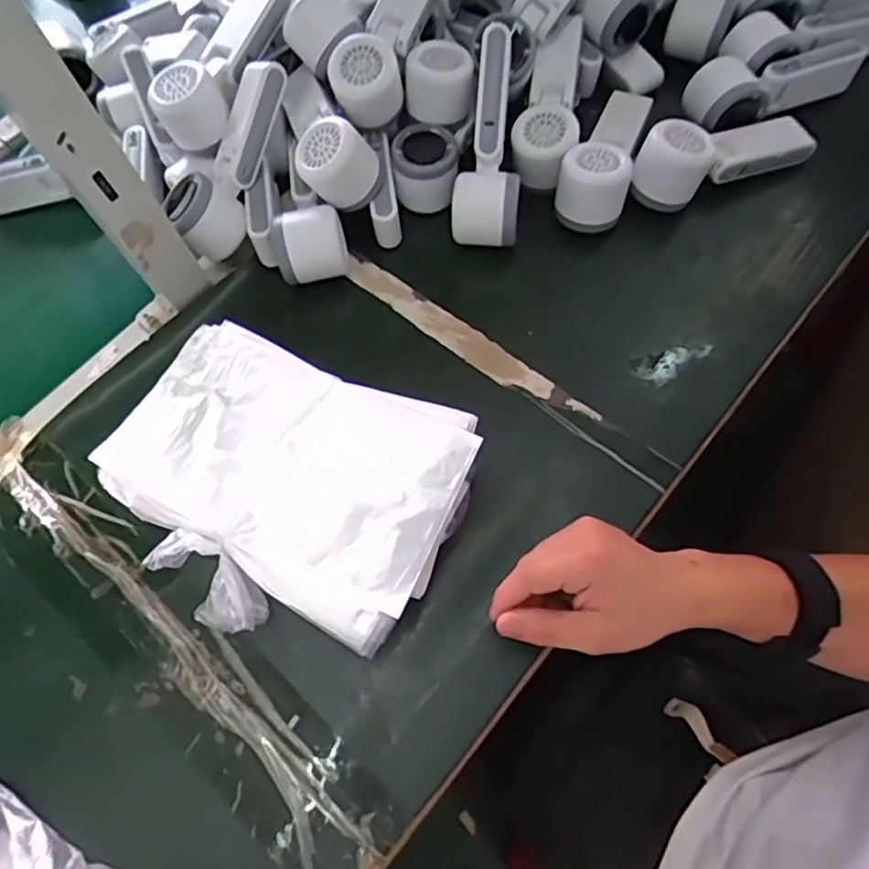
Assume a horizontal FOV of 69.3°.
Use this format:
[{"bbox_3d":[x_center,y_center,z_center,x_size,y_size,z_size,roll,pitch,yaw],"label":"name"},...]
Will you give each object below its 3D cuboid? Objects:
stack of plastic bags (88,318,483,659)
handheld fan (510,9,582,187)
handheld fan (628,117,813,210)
[{"bbox_3d":[-0.105,0.038,0.449,0.234,0.062,0.184,19,69,10],"label":"stack of plastic bags"},{"bbox_3d":[0.107,-0.290,0.562,0.056,0.052,0.140,14,68,11],"label":"handheld fan"},{"bbox_3d":[0.254,-0.252,0.550,0.173,0.051,0.050,-23,66,-5],"label":"handheld fan"}]

